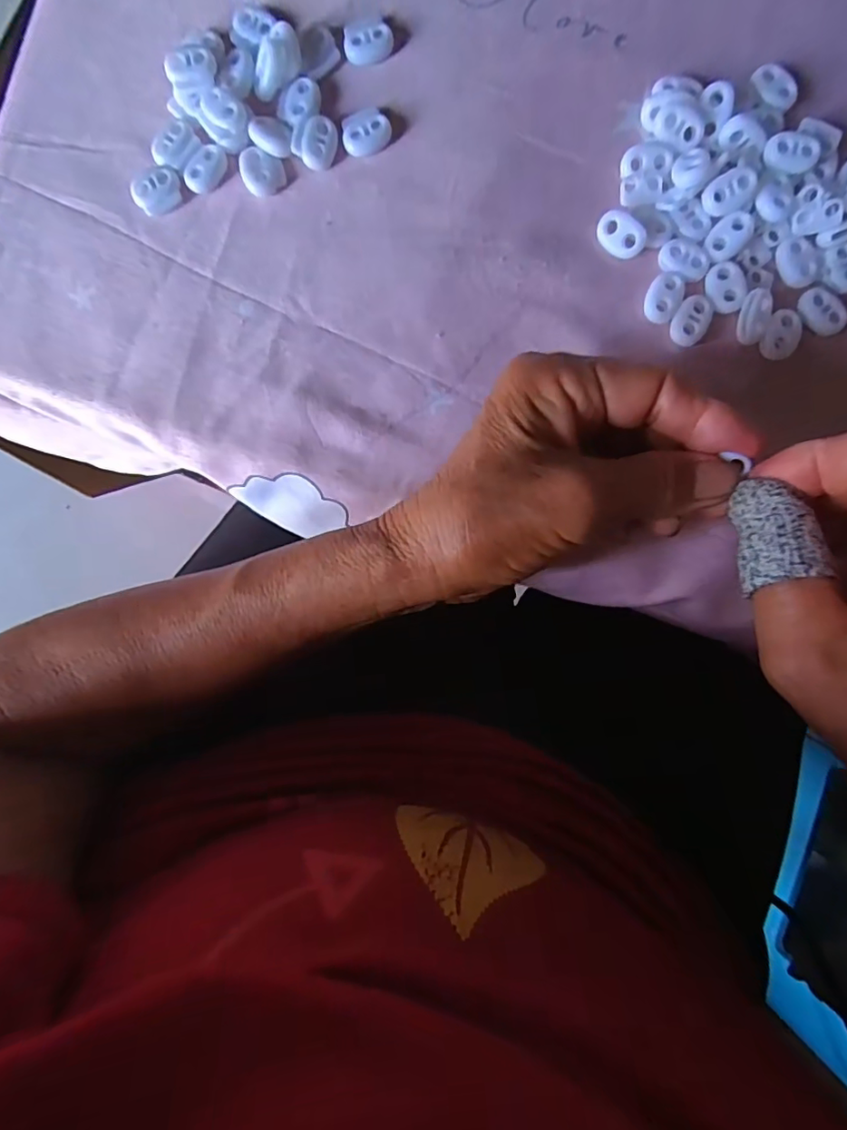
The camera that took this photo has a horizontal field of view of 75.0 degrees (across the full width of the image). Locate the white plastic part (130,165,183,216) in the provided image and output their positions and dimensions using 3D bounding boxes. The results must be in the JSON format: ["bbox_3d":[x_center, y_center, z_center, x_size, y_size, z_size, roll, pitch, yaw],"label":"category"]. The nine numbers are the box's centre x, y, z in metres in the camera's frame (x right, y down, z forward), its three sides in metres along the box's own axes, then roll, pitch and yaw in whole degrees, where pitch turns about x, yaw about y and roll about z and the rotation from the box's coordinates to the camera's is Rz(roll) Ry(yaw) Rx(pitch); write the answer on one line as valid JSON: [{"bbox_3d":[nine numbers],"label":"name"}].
[{"bbox_3d":[-0.122,-0.172,0.254,0.022,0.006,0.018,-32,89,2],"label":"white plastic part"}]

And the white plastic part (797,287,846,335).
[{"bbox_3d":[0.176,-0.111,0.241,0.017,0.004,0.022,-32,89,2],"label":"white plastic part"}]

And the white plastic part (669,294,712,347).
[{"bbox_3d":[0.119,-0.109,0.244,0.014,0.004,0.023,28,91,2],"label":"white plastic part"}]

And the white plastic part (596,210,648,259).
[{"bbox_3d":[0.087,-0.146,0.244,0.023,0.008,0.014,35,91,2],"label":"white plastic part"}]

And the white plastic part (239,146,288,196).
[{"bbox_3d":[-0.073,-0.180,0.252,0.019,0.006,0.020,0,90,2],"label":"white plastic part"}]

